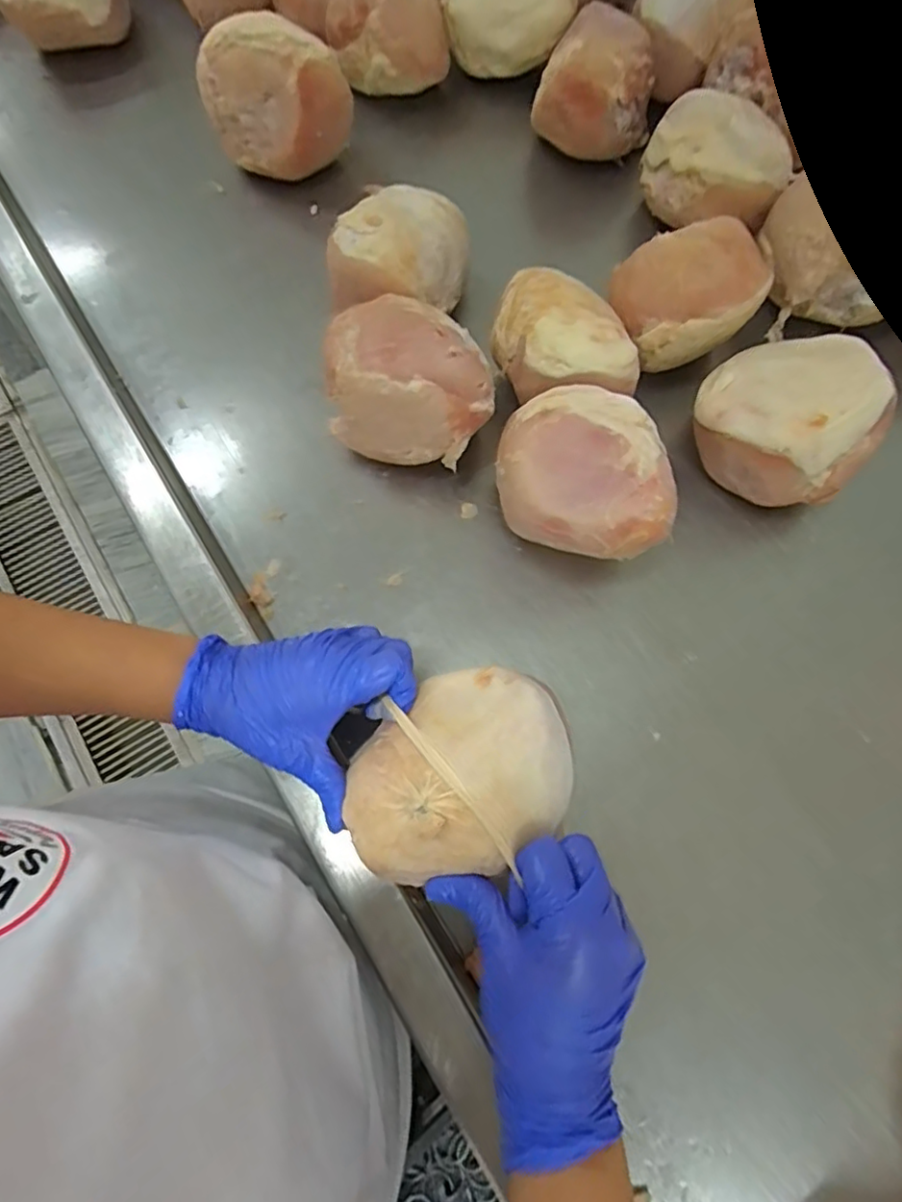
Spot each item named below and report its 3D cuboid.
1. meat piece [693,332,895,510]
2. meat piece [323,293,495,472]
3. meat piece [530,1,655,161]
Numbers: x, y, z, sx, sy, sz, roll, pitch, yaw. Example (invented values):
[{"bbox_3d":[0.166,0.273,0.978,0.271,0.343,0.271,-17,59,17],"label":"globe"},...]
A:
[{"bbox_3d":[0.258,-0.140,0.474,0.124,0.106,0.113,0,73,0],"label":"meat piece"},{"bbox_3d":[-0.031,-0.169,0.476,0.126,0.104,0.105,13,74,3],"label":"meat piece"},{"bbox_3d":[0.140,-0.493,0.603,0.112,0.112,0.121,11,74,3],"label":"meat piece"}]

